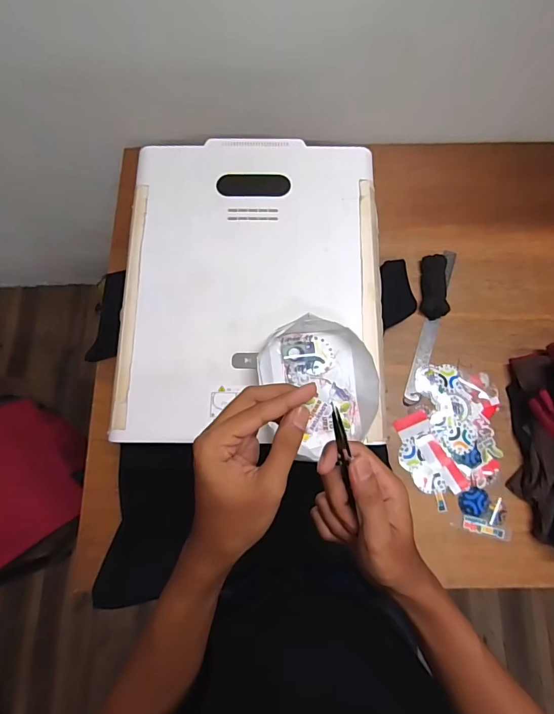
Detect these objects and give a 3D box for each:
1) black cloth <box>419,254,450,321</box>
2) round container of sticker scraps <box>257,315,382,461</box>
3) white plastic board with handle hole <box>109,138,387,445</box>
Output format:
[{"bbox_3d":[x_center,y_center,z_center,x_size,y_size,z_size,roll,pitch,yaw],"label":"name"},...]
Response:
[{"bbox_3d":[0.310,-0.138,0.788,0.044,0.026,0.127,3,76,1],"label":"black cloth"},{"bbox_3d":[0.062,0.034,0.567,0.158,0.049,0.175,-13,76,-3],"label":"round container of sticker scraps"},{"bbox_3d":[-0.038,-0.127,0.631,0.405,0.015,0.507,-1,76,0],"label":"white plastic board with handle hole"}]

